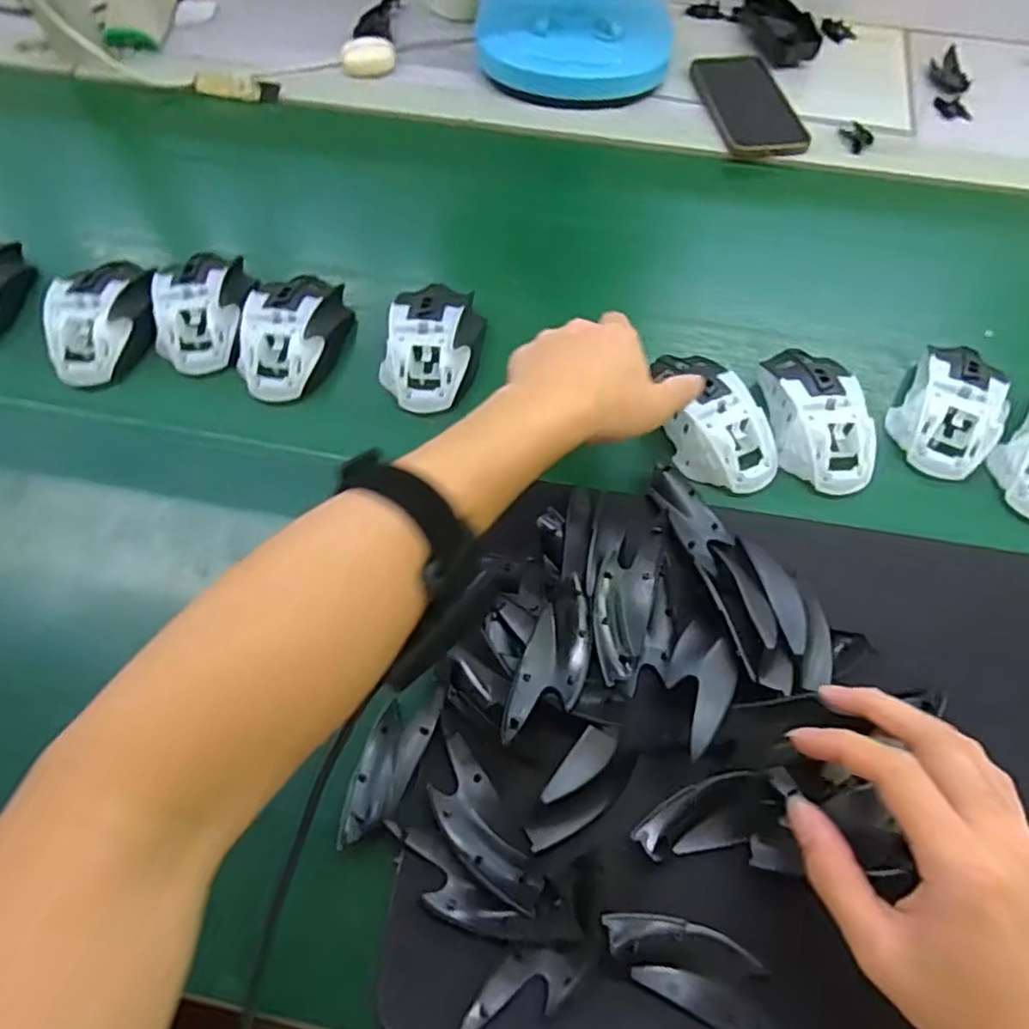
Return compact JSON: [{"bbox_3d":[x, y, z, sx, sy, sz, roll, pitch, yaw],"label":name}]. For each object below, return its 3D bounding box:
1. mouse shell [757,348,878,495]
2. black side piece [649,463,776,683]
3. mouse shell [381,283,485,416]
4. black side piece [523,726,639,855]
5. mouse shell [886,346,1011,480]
[{"bbox_3d":[0.207,-0.070,0.456,0.058,0.030,0.111,2,60,1],"label":"mouse shell"},{"bbox_3d":[0.116,0.025,0.386,0.034,0.020,0.138,-10,48,-6],"label":"black side piece"},{"bbox_3d":[-0.059,-0.125,0.489,0.065,0.032,0.103,10,61,6],"label":"mouse shell"},{"bbox_3d":[0.035,0.138,0.338,0.030,0.017,0.069,34,65,18],"label":"black side piece"},{"bbox_3d":[0.296,-0.070,0.459,0.060,0.038,0.088,30,64,16],"label":"mouse shell"}]

